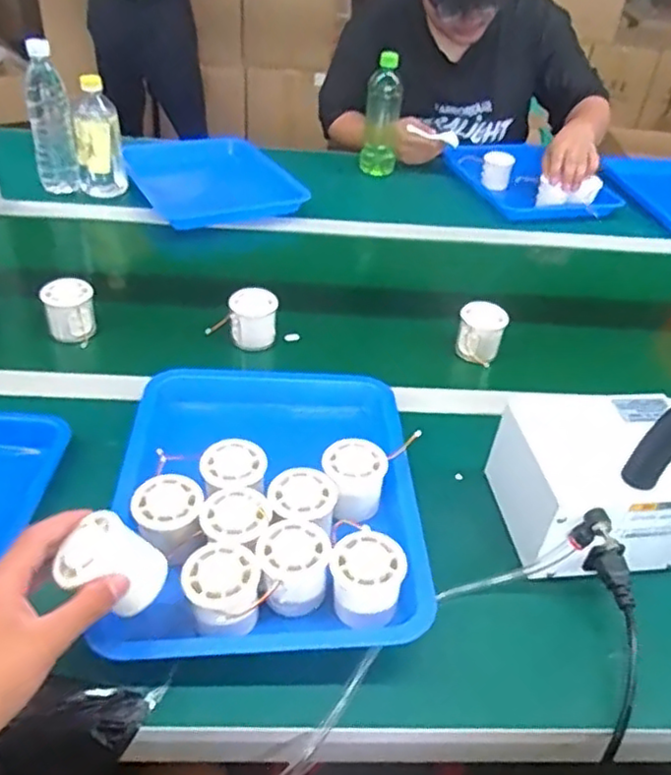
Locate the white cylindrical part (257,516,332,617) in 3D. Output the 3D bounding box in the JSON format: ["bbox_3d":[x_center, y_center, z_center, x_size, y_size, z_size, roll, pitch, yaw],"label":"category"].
[{"bbox_3d":[-0.034,0.143,0.541,0.055,0.046,0.059,3,39,-3],"label":"white cylindrical part"}]

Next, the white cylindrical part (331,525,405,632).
[{"bbox_3d":[0.024,0.151,0.530,0.055,0.051,0.054,3,39,-3],"label":"white cylindrical part"}]

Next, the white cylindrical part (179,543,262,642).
[{"bbox_3d":[-0.087,0.161,0.519,0.056,0.052,0.062,-12,42,-21],"label":"white cylindrical part"}]

